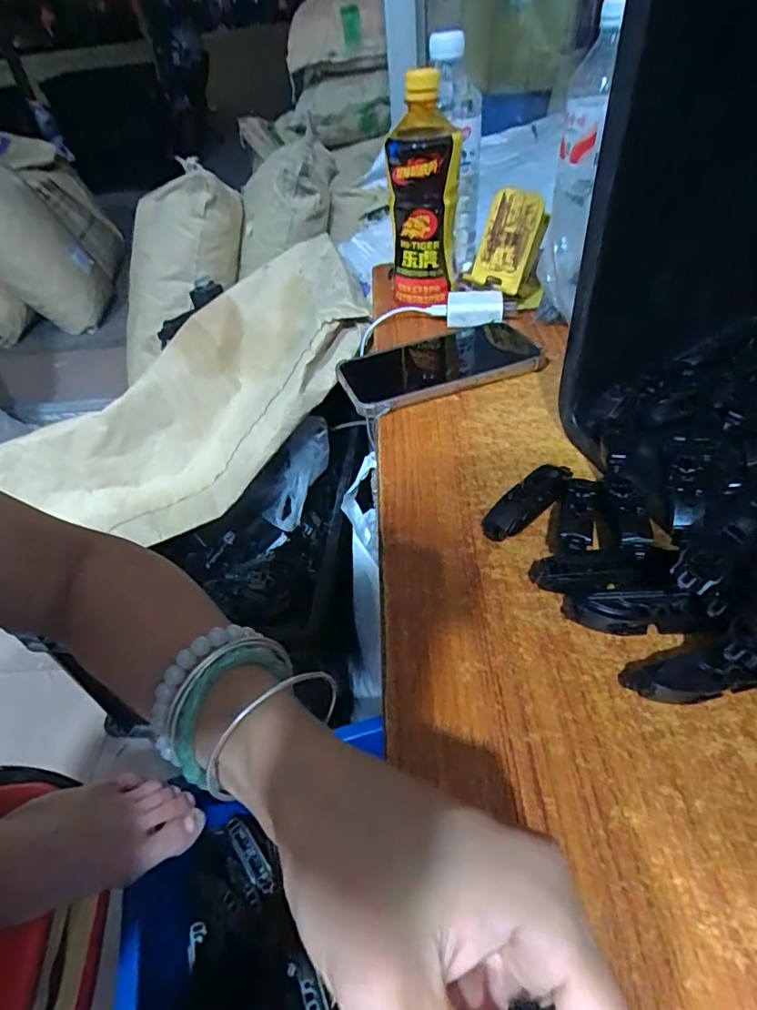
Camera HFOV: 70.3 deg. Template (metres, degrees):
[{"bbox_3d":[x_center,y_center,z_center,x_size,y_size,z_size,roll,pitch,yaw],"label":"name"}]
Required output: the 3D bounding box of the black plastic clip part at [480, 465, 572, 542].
[{"bbox_3d":[0.094,-0.001,0.335,0.071,0.018,0.020,-36,50,-28],"label":"black plastic clip part"}]

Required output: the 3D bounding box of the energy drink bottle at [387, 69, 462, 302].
[{"bbox_3d":[0.043,-0.296,0.516,0.062,0.181,0.079,0,43,7],"label":"energy drink bottle"}]

